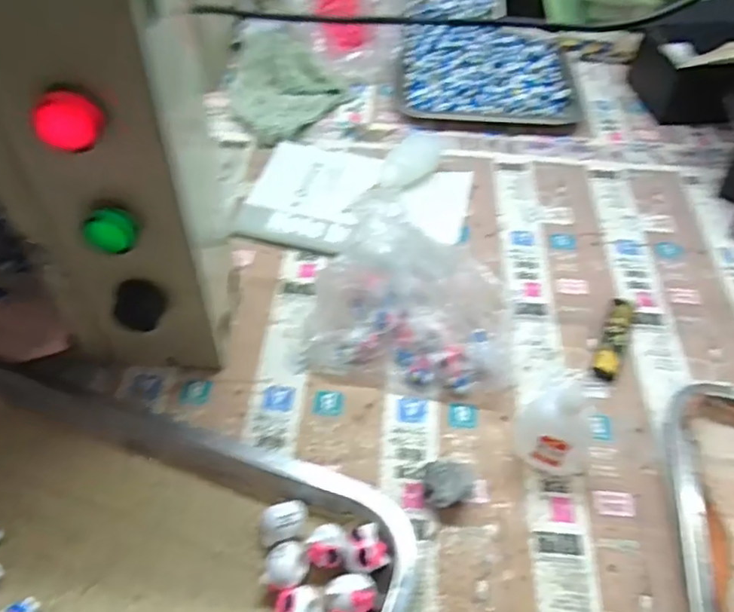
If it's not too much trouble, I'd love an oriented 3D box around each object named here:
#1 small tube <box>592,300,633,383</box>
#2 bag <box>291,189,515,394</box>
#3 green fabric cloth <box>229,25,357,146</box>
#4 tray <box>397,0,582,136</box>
[{"bbox_3d":[0.197,0.024,0.474,0.020,0.012,0.086,23,53,16],"label":"small tube"},{"bbox_3d":[0.032,-0.007,0.437,0.149,0.103,0.098,9,50,5],"label":"bag"},{"bbox_3d":[-0.086,-0.258,0.675,0.127,0.031,0.199,-2,50,-4],"label":"green fabric cloth"},{"bbox_3d":[0.152,-0.355,0.773,0.208,0.033,0.402,5,50,2],"label":"tray"}]

